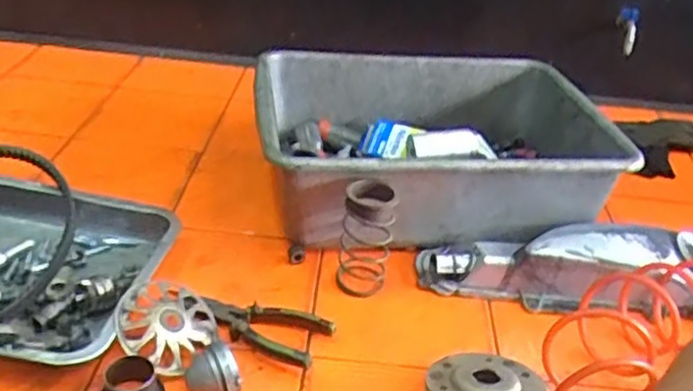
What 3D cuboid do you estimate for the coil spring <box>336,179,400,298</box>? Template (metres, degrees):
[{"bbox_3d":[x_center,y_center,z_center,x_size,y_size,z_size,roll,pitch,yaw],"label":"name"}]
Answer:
[{"bbox_3d":[0.022,0.049,0.791,0.057,0.130,0.060,8,31,2],"label":"coil spring"}]

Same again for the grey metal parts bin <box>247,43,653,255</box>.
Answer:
[{"bbox_3d":[0.111,-0.062,0.956,0.453,0.167,0.330,0,31,-11],"label":"grey metal parts bin"}]

